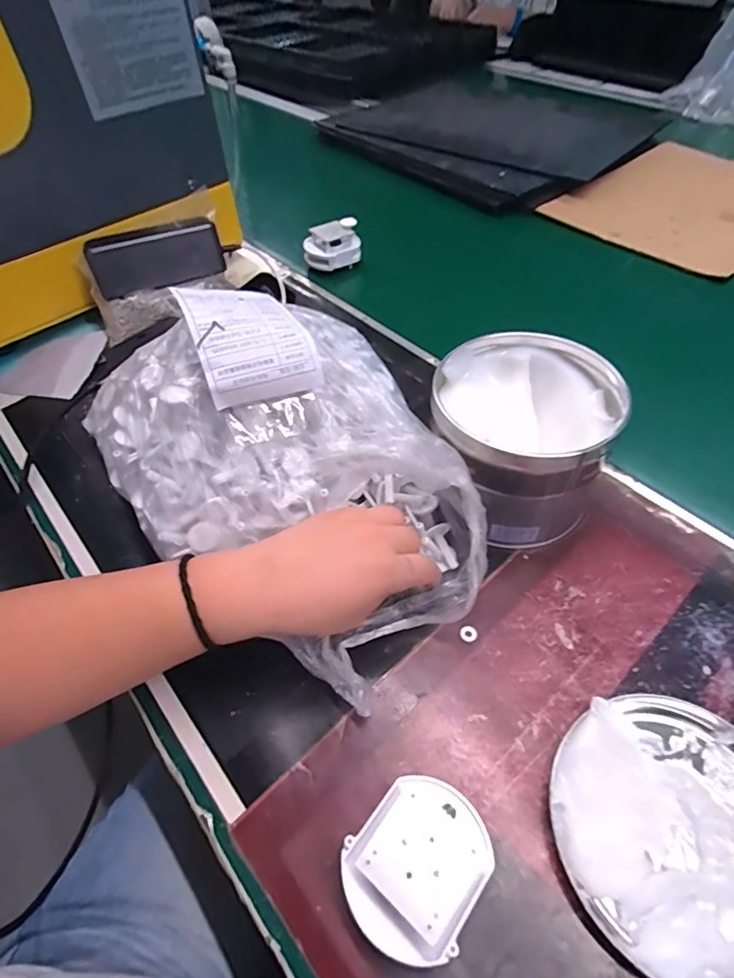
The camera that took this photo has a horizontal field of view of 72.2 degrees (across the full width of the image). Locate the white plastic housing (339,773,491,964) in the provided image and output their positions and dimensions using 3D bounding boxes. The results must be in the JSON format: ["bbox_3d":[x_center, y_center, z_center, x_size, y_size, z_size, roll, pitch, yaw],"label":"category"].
[{"bbox_3d":[0.024,0.182,0.242,0.067,0.044,0.059,-36,59,-23],"label":"white plastic housing"}]

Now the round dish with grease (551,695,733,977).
[{"bbox_3d":[0.162,0.172,0.255,0.124,0.026,0.128,-1,52,1],"label":"round dish with grease"}]

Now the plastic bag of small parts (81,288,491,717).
[{"bbox_3d":[-0.051,-0.015,0.336,0.193,0.138,0.258,-30,57,-20],"label":"plastic bag of small parts"}]

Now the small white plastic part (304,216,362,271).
[{"bbox_3d":[-0.044,-0.308,0.643,0.070,0.029,0.062,-9,75,8],"label":"small white plastic part"}]

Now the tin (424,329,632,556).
[{"bbox_3d":[0.111,-0.036,0.376,0.118,0.099,0.126,-1,52,1],"label":"tin"}]

